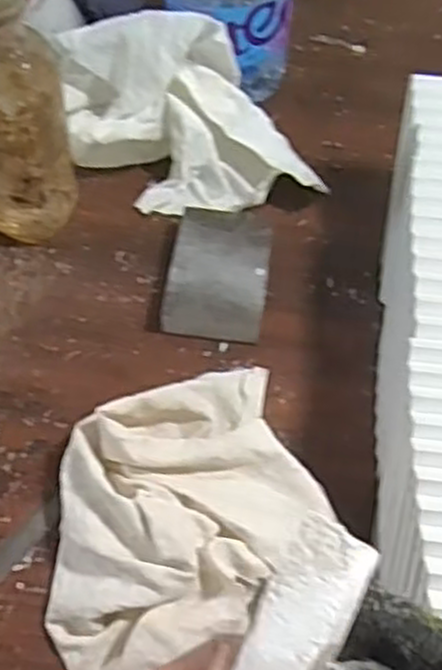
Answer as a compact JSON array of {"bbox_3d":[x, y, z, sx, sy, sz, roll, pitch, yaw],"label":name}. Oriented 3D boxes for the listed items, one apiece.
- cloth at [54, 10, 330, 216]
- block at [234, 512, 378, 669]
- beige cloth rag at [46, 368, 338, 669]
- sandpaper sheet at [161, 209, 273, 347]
[{"bbox_3d":[-0.033,-0.174,0.604,0.196,0.099,0.152,-7,60,-5],"label":"cloth"},{"bbox_3d":[0.028,0.100,0.278,0.030,0.019,0.068,24,74,15],"label":"block"},{"bbox_3d":[-0.028,0.101,0.458,0.161,0.057,0.151,-19,62,-12],"label":"beige cloth rag"},{"bbox_3d":[-0.001,-0.044,0.567,0.068,0.033,0.102,7,60,3],"label":"sandpaper sheet"}]

